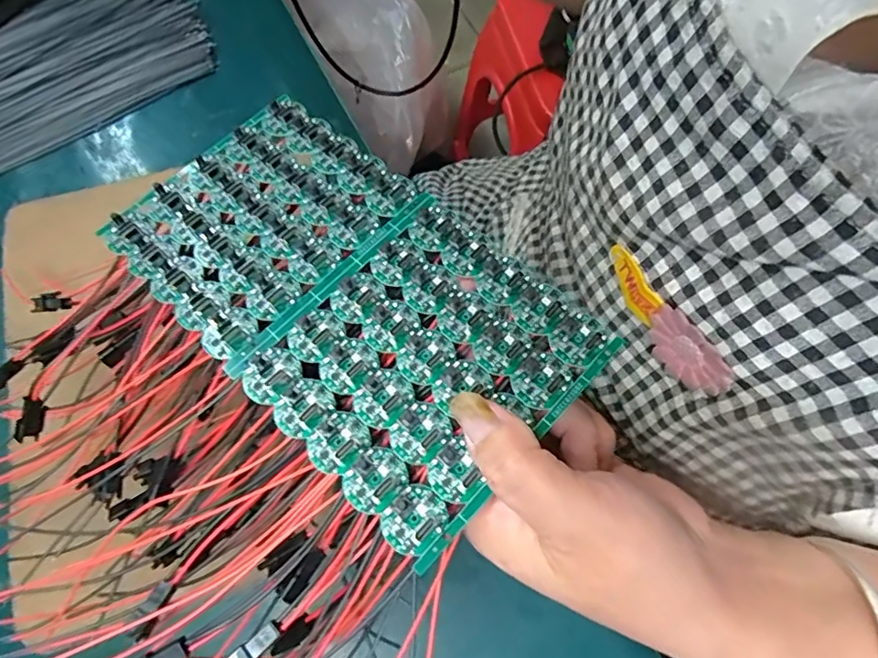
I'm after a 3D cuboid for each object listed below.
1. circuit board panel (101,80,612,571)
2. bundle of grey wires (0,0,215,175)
[{"bbox_3d":[-0.041,-0.019,0.218,0.195,0.005,0.107,40,73,19],"label":"circuit board panel"},{"bbox_3d":[-0.262,-0.187,0.366,0.185,0.009,0.130,-35,75,-13],"label":"bundle of grey wires"}]

